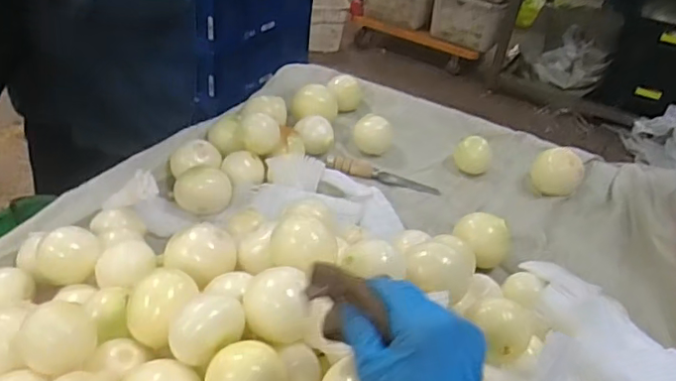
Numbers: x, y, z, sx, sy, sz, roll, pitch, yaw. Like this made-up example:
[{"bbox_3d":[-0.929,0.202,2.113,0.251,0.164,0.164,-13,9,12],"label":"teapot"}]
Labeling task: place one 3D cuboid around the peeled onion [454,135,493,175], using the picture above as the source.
[{"bbox_3d":[0.253,-0.072,1.069,0.075,0.055,0.067,17,38,14],"label":"peeled onion"}]

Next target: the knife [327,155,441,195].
[{"bbox_3d":[0.079,-0.027,1.016,0.200,0.031,0.034,13,37,8],"label":"knife"}]

